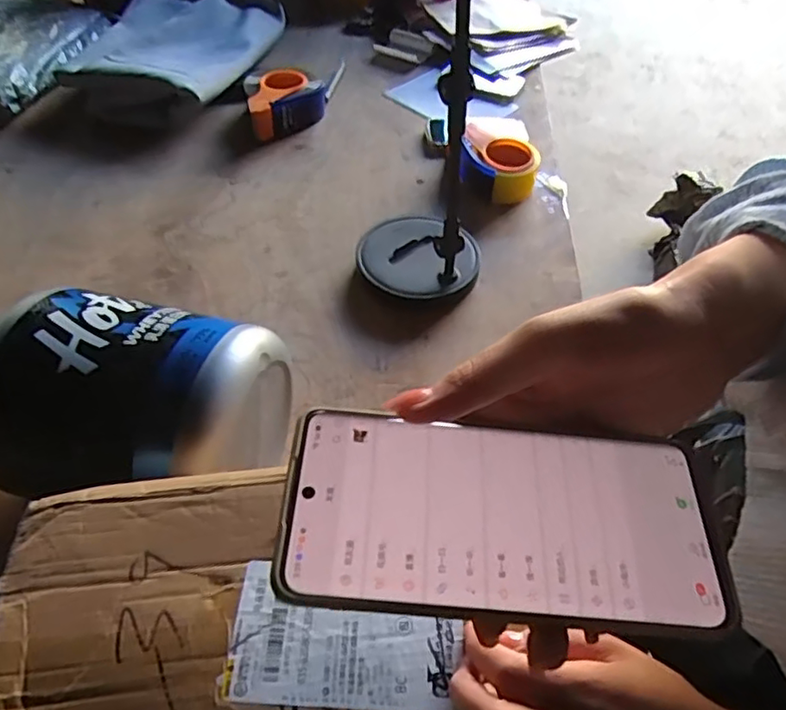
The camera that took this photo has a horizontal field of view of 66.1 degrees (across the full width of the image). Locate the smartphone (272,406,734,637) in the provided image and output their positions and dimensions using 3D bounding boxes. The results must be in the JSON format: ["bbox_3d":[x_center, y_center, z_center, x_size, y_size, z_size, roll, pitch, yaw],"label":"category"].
[{"bbox_3d":[0.039,0.058,0.222,0.156,0.007,0.073,5,51,-2],"label":"smartphone"}]

